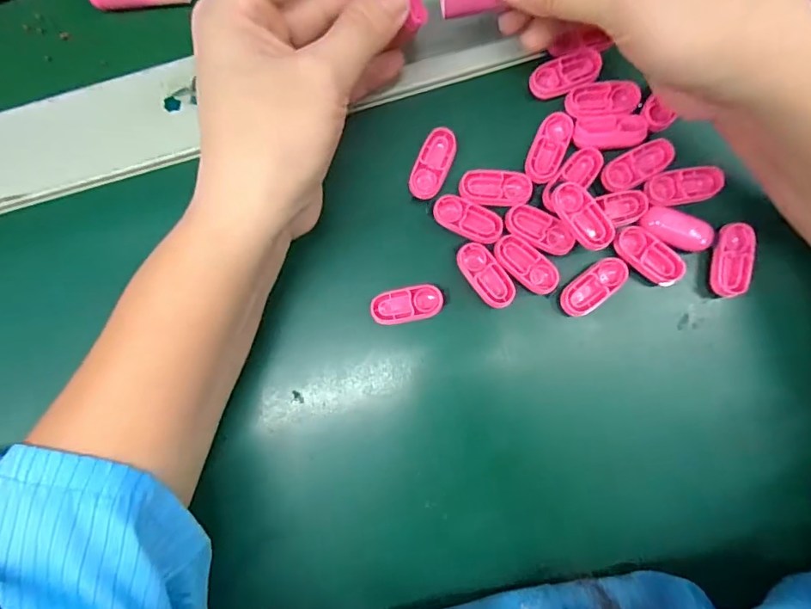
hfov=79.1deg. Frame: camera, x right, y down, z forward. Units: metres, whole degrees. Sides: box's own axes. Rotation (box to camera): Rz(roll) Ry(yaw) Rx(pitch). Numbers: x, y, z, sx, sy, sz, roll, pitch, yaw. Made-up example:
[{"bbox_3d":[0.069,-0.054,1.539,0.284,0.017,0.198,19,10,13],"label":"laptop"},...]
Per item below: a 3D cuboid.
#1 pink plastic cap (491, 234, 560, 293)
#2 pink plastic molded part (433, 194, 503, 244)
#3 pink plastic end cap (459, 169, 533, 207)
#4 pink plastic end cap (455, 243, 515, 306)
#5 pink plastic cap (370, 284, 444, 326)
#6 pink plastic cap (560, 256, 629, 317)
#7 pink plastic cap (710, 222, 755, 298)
[{"bbox_3d":[0.057,-0.019,0.230,0.034,0.004,0.014,41,90,5],"label":"pink plastic cap"},{"bbox_3d":[0.030,-0.040,0.234,0.034,0.004,0.016,24,88,4],"label":"pink plastic molded part"},{"bbox_3d":[0.043,-0.056,0.233,0.033,0.004,0.016,4,87,3],"label":"pink plastic end cap"},{"bbox_3d":[0.038,-0.014,0.231,0.015,0.004,0.034,-35,85,1],"label":"pink plastic end cap"},{"bbox_3d":[0.001,0.000,0.234,0.033,0.008,0.016,-10,86,3],"label":"pink plastic cap"},{"bbox_3d":[0.089,-0.008,0.232,0.034,0.009,0.016,-41,85,0],"label":"pink plastic cap"},{"bbox_3d":[0.153,-0.021,0.229,0.016,0.006,0.034,9,87,4],"label":"pink plastic cap"}]

